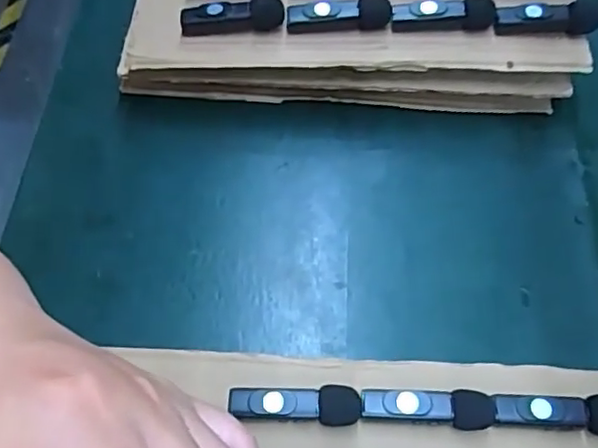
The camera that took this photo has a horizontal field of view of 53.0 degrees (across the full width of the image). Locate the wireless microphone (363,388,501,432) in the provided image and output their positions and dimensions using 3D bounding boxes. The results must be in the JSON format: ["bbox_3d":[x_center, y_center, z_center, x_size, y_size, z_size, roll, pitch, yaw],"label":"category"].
[{"bbox_3d":[0.065,0.093,0.301,0.066,0.013,0.018,3,61,-3],"label":"wireless microphone"}]

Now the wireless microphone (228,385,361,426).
[{"bbox_3d":[-0.001,0.092,0.302,0.064,0.017,0.018,2,61,-4],"label":"wireless microphone"}]

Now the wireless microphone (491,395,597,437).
[{"bbox_3d":[0.131,0.096,0.301,0.064,0.017,0.019,2,61,-4],"label":"wireless microphone"}]

